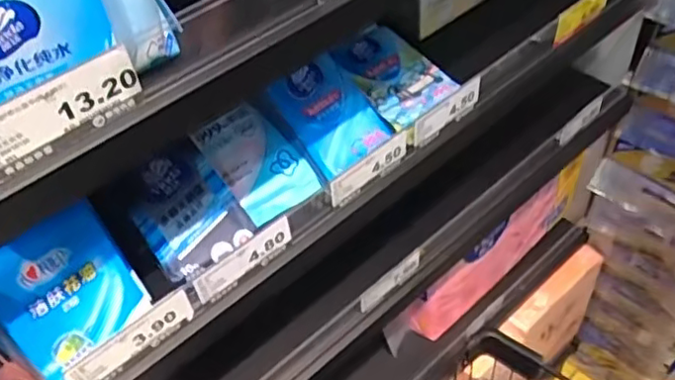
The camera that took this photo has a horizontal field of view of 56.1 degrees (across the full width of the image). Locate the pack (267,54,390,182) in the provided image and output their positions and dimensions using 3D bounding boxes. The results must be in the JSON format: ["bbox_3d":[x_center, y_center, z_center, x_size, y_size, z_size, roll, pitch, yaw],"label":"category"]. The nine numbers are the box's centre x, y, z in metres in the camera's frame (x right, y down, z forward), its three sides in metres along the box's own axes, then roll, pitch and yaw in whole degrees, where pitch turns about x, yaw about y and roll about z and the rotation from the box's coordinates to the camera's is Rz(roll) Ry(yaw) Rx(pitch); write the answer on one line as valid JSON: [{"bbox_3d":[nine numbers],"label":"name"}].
[{"bbox_3d":[-0.005,-0.071,0.576,0.082,0.023,0.099,-39,89,-21],"label":"pack"}]

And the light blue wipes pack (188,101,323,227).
[{"bbox_3d":[-0.073,-0.026,0.568,0.069,0.020,0.112,-36,75,-17],"label":"light blue wipes pack"}]

